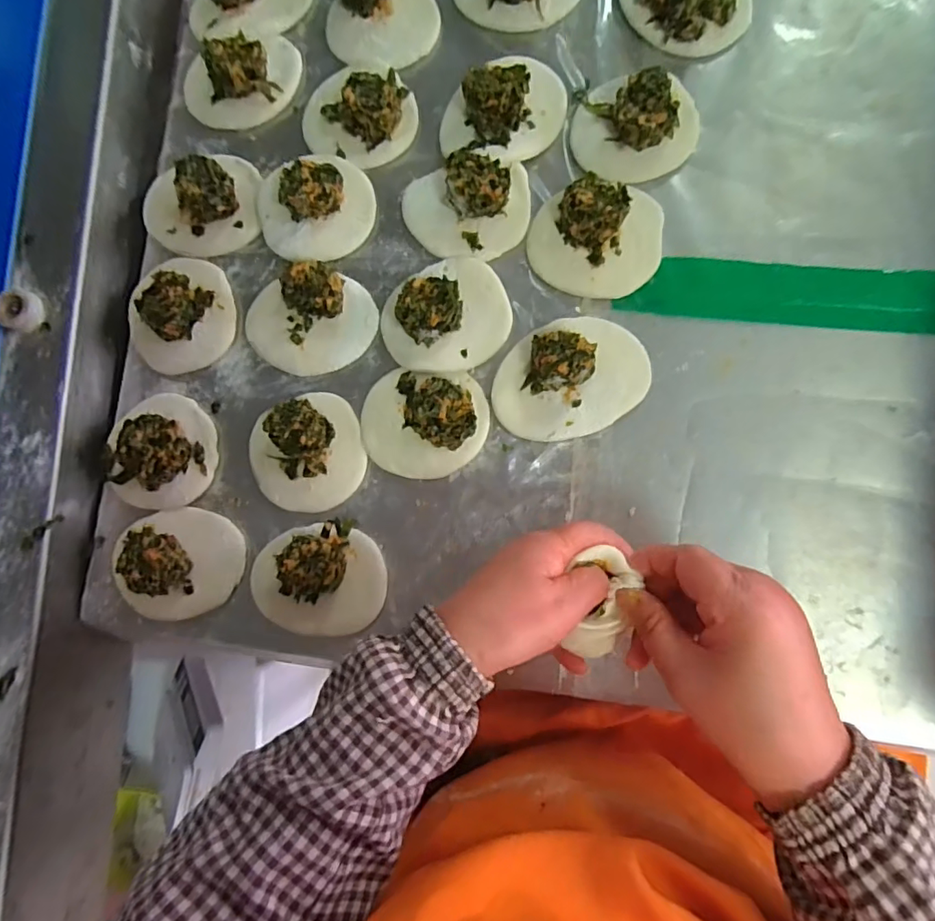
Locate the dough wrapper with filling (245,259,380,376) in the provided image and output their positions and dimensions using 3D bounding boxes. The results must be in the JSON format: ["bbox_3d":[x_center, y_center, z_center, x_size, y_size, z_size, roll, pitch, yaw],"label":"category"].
[{"bbox_3d":[-0.122,-0.105,0.398,0.101,0.029,0.073,-3,85,6],"label":"dough wrapper with filling"}]

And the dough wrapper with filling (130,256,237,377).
[{"bbox_3d":[-0.223,-0.109,0.412,0.088,0.025,0.078,-39,82,2],"label":"dough wrapper with filling"}]

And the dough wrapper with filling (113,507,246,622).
[{"bbox_3d":[-0.214,0.075,0.388,0.092,0.032,0.078,-5,84,6],"label":"dough wrapper with filling"}]

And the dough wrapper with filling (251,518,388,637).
[{"bbox_3d":[-0.108,0.085,0.374,0.093,0.030,0.078,-16,83,5],"label":"dough wrapper with filling"}]

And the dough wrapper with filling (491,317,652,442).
[{"bbox_3d":[0.071,-0.060,0.369,0.107,0.032,0.082,-9,84,6],"label":"dough wrapper with filling"}]

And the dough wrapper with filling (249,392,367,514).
[{"bbox_3d":[-0.117,-0.004,0.385,0.082,0.032,0.080,-1,85,6],"label":"dough wrapper with filling"}]

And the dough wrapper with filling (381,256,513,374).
[{"bbox_3d":[-0.016,-0.105,0.385,0.091,0.029,0.080,-31,82,3],"label":"dough wrapper with filling"}]

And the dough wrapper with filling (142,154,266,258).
[{"bbox_3d":[-0.212,-0.200,0.423,0.096,0.025,0.074,-18,83,5],"label":"dough wrapper with filling"}]

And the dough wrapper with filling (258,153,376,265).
[{"bbox_3d":[-0.119,-0.196,0.410,0.088,0.028,0.081,-1,85,6],"label":"dough wrapper with filling"}]

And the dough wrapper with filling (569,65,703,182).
[{"bbox_3d":[0.120,-0.243,0.383,0.087,0.033,0.078,9,86,7],"label":"dough wrapper with filling"}]

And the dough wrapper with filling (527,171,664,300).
[{"bbox_3d":[0.090,-0.157,0.377,0.091,0.028,0.076,6,86,7],"label":"dough wrapper with filling"}]

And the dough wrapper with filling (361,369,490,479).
[{"bbox_3d":[-0.033,-0.028,0.379,0.091,0.028,0.076,4,85,7],"label":"dough wrapper with filling"}]

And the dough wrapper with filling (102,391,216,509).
[{"bbox_3d":[-0.240,-0.009,0.396,0.093,0.038,0.085,12,86,7],"label":"dough wrapper with filling"}]

